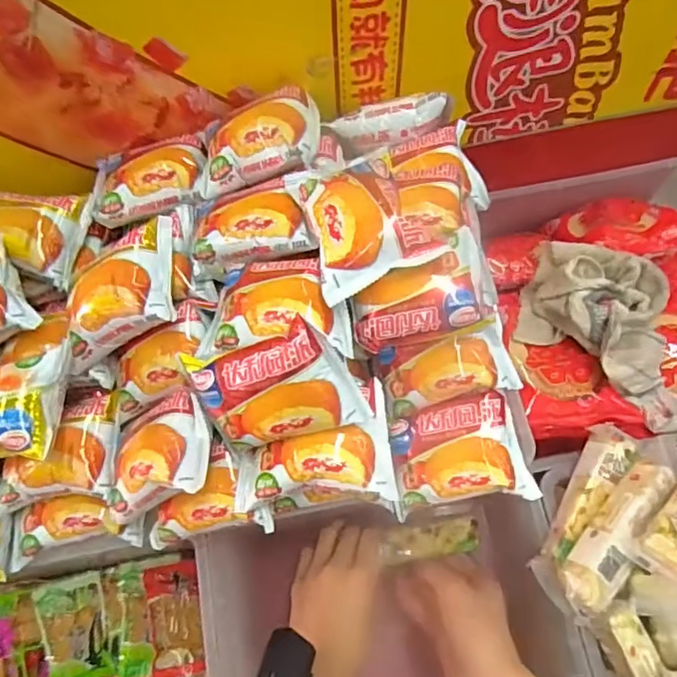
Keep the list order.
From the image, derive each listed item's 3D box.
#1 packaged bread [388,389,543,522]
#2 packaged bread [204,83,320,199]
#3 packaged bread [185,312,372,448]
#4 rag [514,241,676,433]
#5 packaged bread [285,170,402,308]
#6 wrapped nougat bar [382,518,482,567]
[{"bbox_3d":[0.084,0.080,0.388,0.091,0.031,0.072,-10,72,-2],"label":"packaged bread"},{"bbox_3d":[-0.058,-0.147,0.401,0.090,0.031,0.062,-13,72,-3],"label":"packaged bread"},{"bbox_3d":[-0.037,0.032,0.348,0.093,0.038,0.078,-18,113,9],"label":"packaged bread"},{"bbox_3d":[0.260,-0.009,0.520,0.171,0.061,0.143,14,73,5],"label":"rag"},{"bbox_3d":[0.005,-0.075,0.351,0.053,0.026,0.098,-17,73,-5],"label":"packaged bread"},{"bbox_3d":[0.095,0.204,0.560,0.106,0.012,0.034,-1,71,-18],"label":"wrapped nougat bar"}]

